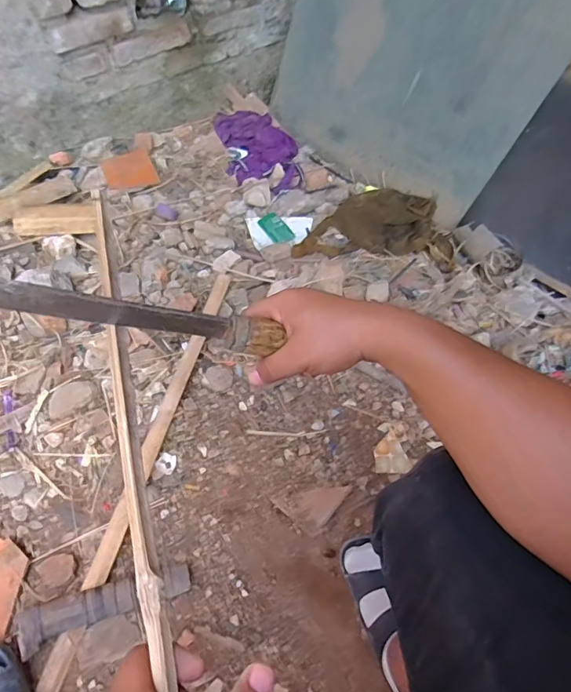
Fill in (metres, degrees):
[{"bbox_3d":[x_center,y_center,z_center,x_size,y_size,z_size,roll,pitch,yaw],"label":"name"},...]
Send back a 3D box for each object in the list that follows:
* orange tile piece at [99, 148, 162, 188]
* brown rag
[{"bbox_3d":[-0.414,-0.469,1.203,0.128,0.016,0.139,-21,62,-15],"label":"orange tile piece"},{"bbox_3d":[0.192,-0.310,1.115,0.335,0.066,0.188,-1,59,-4],"label":"brown rag"}]

